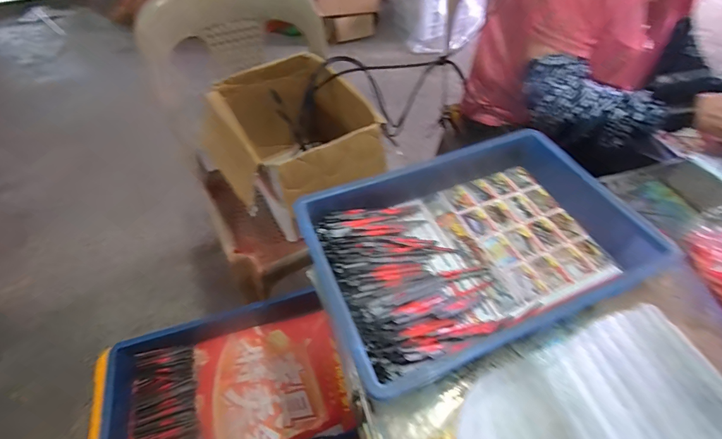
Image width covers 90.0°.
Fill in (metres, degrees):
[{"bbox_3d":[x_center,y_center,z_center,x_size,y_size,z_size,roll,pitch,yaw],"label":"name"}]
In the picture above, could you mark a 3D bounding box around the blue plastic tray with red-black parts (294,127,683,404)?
[{"bbox_3d":[0.162,0.030,0.520,0.440,0.076,0.289,-18,55,-14],"label":"blue plastic tray with red-black parts"}]

